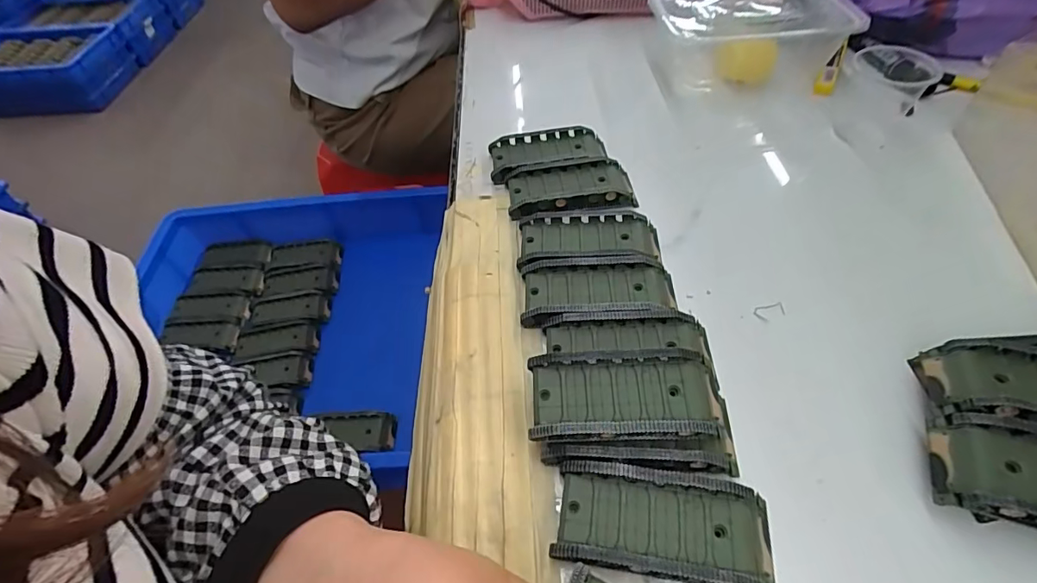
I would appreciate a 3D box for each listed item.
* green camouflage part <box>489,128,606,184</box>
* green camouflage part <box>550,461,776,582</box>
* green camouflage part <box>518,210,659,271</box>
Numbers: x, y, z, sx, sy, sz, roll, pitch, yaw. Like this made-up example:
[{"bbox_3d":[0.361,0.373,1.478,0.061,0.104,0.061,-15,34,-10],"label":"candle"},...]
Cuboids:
[{"bbox_3d":[0.023,-0.116,0.407,0.092,0.015,0.046,-6,51,-1],"label":"green camouflage part"},{"bbox_3d":[0.067,0.109,0.227,0.096,0.019,0.045,7,52,9],"label":"green camouflage part"},{"bbox_3d":[0.050,-0.038,0.343,0.096,0.016,0.048,-1,52,4],"label":"green camouflage part"}]

